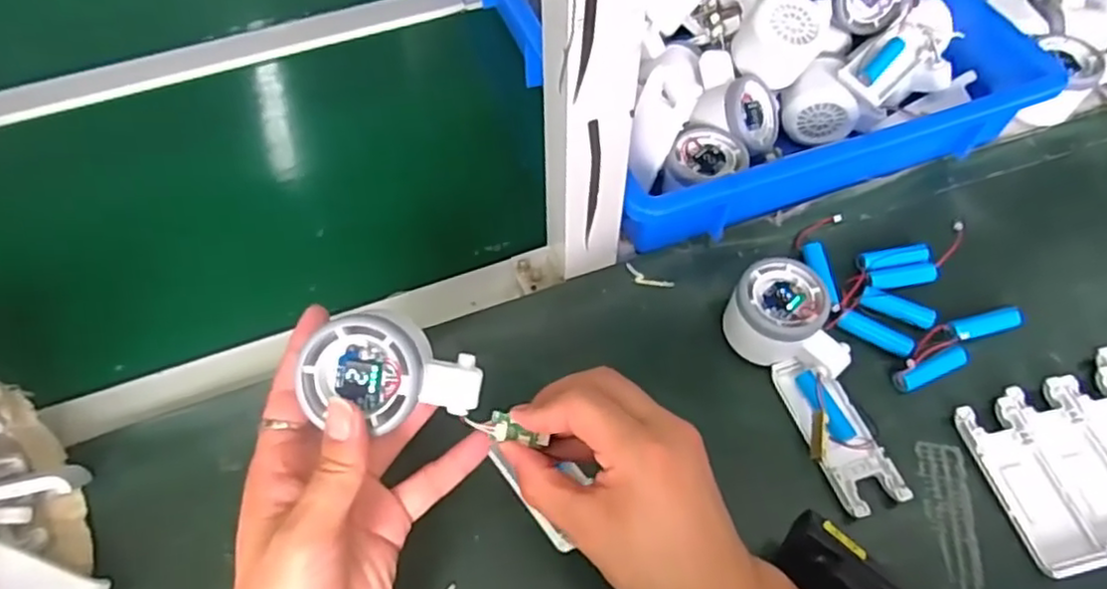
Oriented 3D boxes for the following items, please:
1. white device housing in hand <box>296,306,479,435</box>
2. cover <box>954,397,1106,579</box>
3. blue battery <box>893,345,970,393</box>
[{"bbox_3d":[-0.077,0.036,0.330,0.079,0.036,0.051,2,88,-2],"label":"white device housing in hand"},{"bbox_3d":[0.288,0.114,0.411,0.041,0.008,0.102,-11,59,-5],"label":"cover"},{"bbox_3d":[0.249,0.048,0.446,0.048,0.015,0.015,-27,60,2],"label":"blue battery"}]

